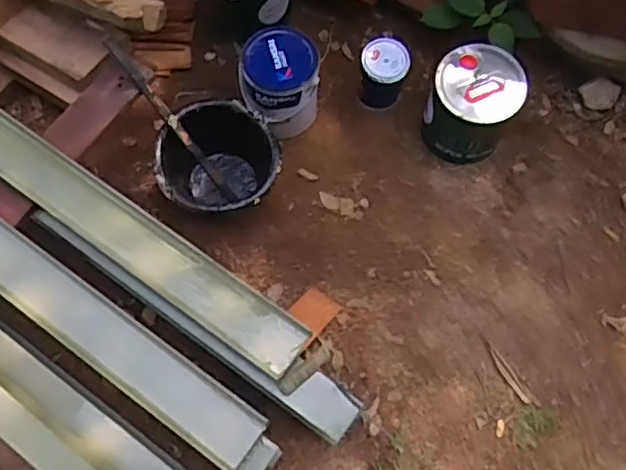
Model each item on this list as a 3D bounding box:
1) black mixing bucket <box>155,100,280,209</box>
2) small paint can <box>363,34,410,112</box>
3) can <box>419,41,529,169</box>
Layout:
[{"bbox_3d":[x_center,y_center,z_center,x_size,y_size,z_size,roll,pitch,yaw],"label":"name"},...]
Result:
[{"bbox_3d":[-0.190,-0.135,1.365,0.237,0.183,0.232,-13,69,-10],"label":"black mixing bucket"},{"bbox_3d":[0.158,-0.356,1.454,0.099,0.157,0.103,2,68,-4],"label":"small paint can"},{"bbox_3d":[0.342,-0.283,1.400,0.176,0.197,0.188,2,68,-4],"label":"can"}]

